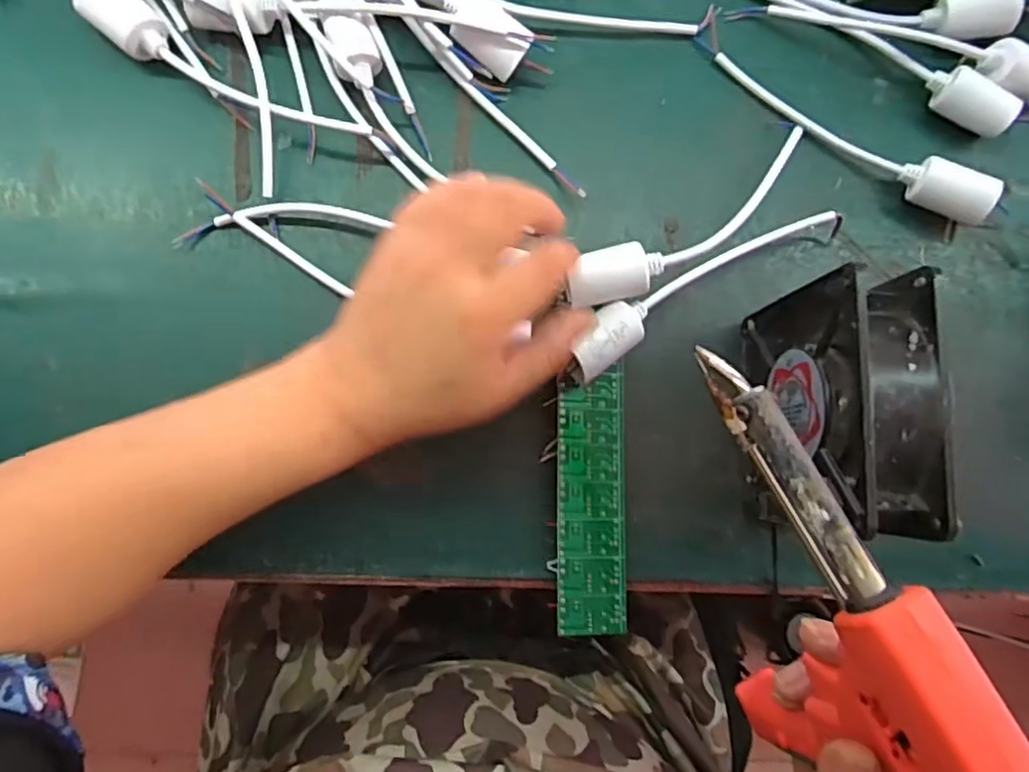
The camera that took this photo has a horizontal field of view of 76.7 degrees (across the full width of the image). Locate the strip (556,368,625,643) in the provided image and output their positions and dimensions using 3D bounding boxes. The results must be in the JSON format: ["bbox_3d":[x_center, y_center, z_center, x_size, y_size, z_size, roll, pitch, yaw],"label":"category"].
[{"bbox_3d":[0.043,0.063,0.363,0.037,0.004,0.143,2,82,-9],"label":"strip"}]

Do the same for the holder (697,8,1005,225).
[{"bbox_3d":[0.203,-0.163,0.398,0.210,0.035,0.039,33,82,0],"label":"holder"}]

